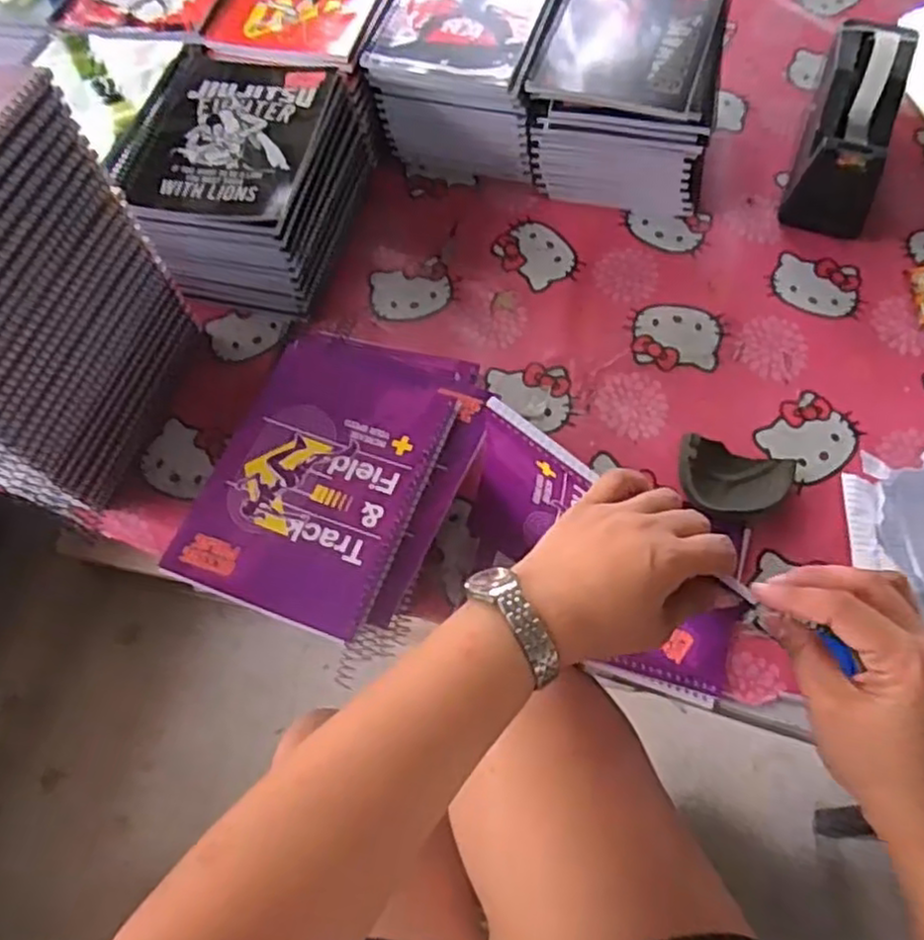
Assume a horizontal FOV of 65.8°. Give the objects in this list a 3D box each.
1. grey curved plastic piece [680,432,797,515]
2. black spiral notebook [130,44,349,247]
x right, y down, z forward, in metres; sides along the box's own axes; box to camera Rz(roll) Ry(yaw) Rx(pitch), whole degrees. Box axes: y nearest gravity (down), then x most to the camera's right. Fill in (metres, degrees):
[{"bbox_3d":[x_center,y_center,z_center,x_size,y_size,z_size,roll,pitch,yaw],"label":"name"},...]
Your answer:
[{"bbox_3d":[0.223,0.006,0.579,0.092,0.030,0.065,8,64,6],"label":"grey curved plastic piece"},{"bbox_3d":[-0.205,-0.310,0.645,0.156,0.011,0.213,7,64,6],"label":"black spiral notebook"}]

